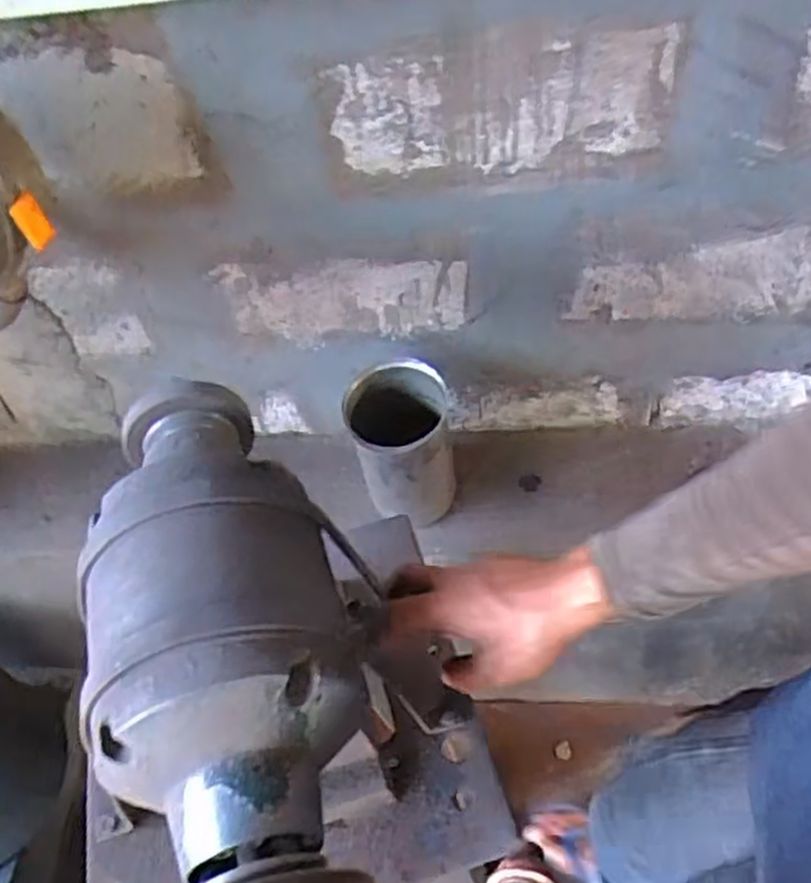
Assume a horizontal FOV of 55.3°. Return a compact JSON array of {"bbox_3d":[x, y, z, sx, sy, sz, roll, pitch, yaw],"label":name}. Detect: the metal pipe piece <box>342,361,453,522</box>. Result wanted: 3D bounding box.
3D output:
[{"bbox_3d":[-0.003,0.015,0.953,0.115,0.196,0.132,-3,49,4],"label":"metal pipe piece"}]

